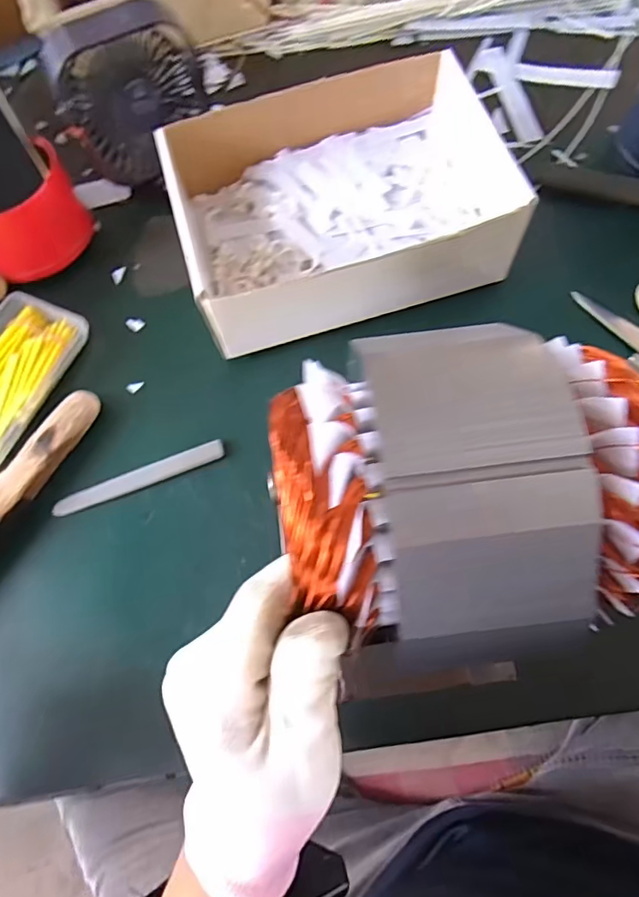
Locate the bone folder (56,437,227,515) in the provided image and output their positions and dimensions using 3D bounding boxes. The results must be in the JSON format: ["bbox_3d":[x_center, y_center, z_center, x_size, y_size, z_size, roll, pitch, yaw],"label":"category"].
[{"bbox_3d":[-0.136,0.023,0.394,0.130,0.010,0.018,-20,75,-6],"label":"bone folder"}]

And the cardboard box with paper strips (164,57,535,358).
[{"bbox_3d":[0.012,-0.194,0.410,0.249,0.084,0.202,-16,74,-5],"label":"cardboard box with paper strips"}]

